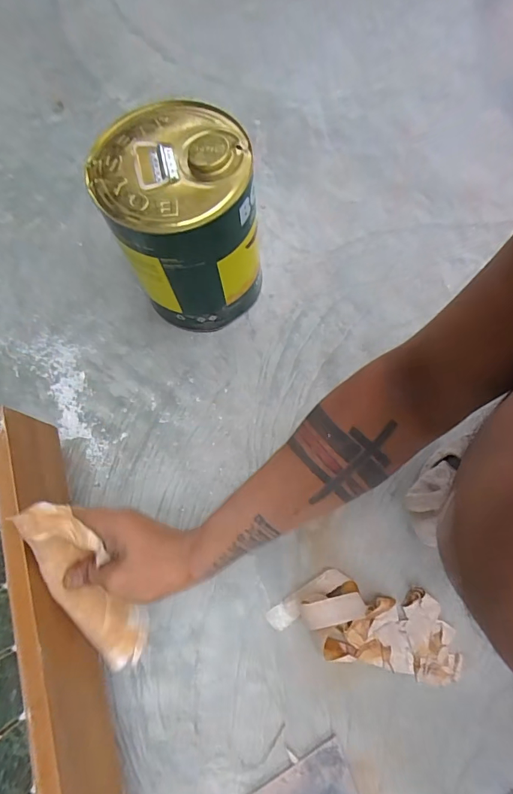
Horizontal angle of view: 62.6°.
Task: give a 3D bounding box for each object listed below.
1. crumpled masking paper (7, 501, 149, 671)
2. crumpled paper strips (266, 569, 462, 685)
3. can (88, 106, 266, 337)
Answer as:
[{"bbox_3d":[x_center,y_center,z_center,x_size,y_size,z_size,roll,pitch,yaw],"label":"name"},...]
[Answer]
[{"bbox_3d":[-0.152,0.167,0.380,0.052,0.021,0.173,-25,107,-6],"label":"crumpled masking paper"},{"bbox_3d":[0.121,0.246,0.456,0.199,0.049,0.085,10,74,6],"label":"crumpled paper strips"},{"bbox_3d":[-0.082,-0.197,0.514,0.154,0.216,0.154,-1,73,3],"label":"can"}]

